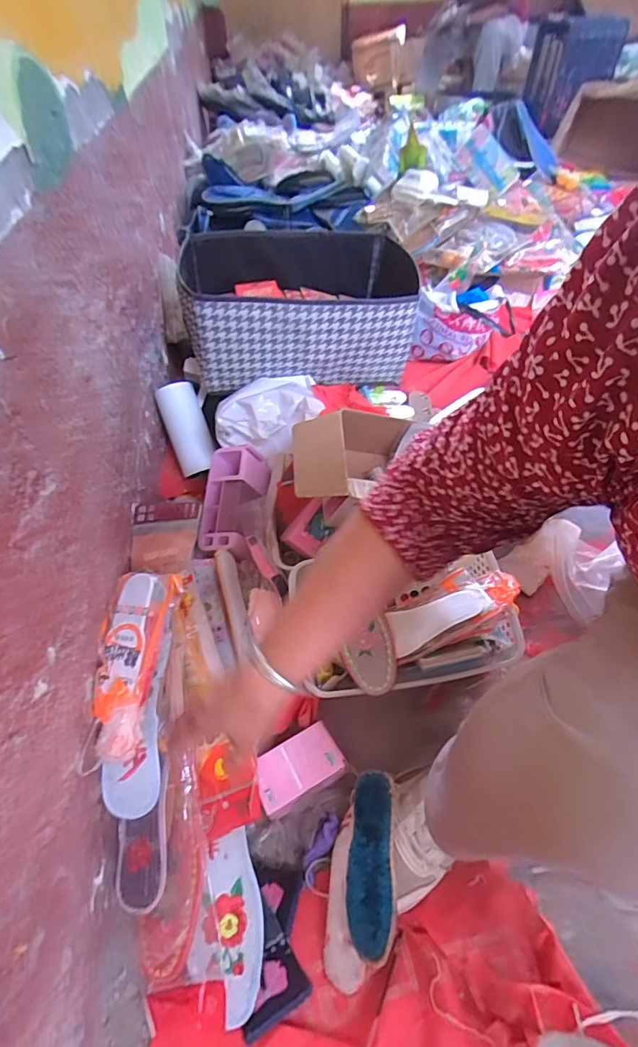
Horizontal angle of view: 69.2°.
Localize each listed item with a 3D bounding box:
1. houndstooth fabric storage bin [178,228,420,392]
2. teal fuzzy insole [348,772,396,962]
[{"bbox_3d":[-0.040,-0.448,0.949,0.441,0.188,0.339,-8,50,-1],"label":"houndstooth fabric storage bin"},{"bbox_3d":[0.057,0.357,0.498,0.046,0.015,0.159,1,50,6],"label":"teal fuzzy insole"}]

